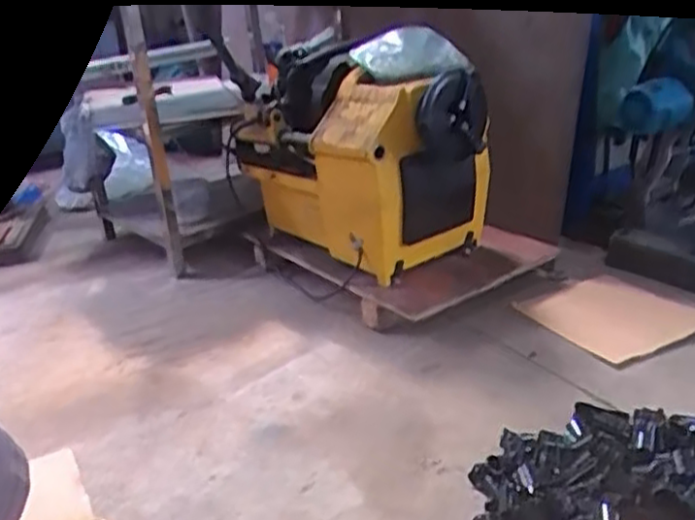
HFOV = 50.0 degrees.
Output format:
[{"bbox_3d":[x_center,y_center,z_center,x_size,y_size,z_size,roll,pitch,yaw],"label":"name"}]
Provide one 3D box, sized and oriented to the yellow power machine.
[{"bbox_3d":[0.007,-0.246,1.635,0.290,0.422,0.634,-22,29,-33],"label":"yellow power machine"}]

